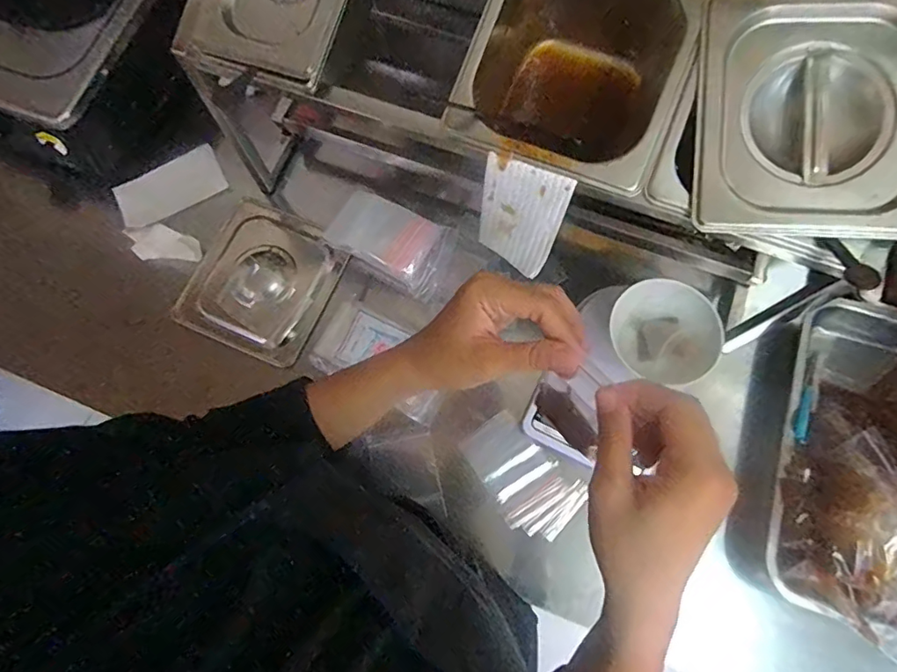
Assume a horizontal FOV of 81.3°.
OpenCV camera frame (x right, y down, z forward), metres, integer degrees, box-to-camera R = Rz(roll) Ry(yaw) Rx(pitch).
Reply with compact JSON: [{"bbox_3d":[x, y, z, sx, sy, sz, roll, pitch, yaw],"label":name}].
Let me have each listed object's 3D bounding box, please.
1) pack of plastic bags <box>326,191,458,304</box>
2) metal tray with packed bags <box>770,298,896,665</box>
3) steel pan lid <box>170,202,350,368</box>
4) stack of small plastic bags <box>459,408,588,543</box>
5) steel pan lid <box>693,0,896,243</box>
[{"bbox_3d":[-0.064,-0.111,0.611,0.148,0.026,0.082,33,78,10],"label":"pack of plastic bags"},{"bbox_3d":[0.437,0.127,0.507,0.202,0.096,0.315,17,76,6],"label":"metal tray with packed bags"},{"bbox_3d":[-0.216,-0.067,0.623,0.160,0.028,0.177,22,77,8],"label":"steel pan lid"},{"bbox_3d":[0.075,0.148,0.548,0.130,0.014,0.077,42,80,12],"label":"stack of small plastic bags"},{"bbox_3d":[0.263,-0.157,0.368,0.158,0.018,0.174,5,91,13],"label":"steel pan lid"}]

